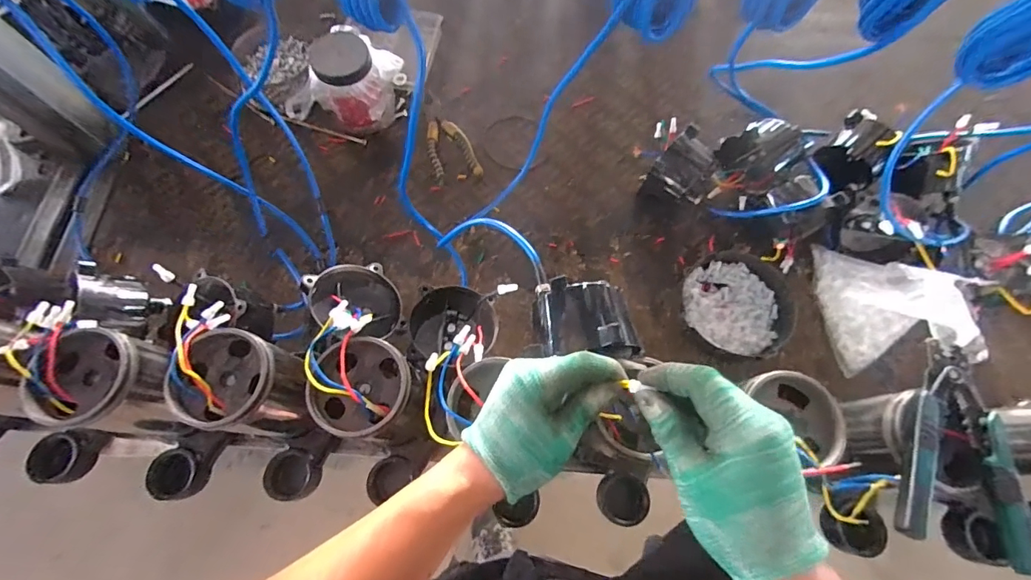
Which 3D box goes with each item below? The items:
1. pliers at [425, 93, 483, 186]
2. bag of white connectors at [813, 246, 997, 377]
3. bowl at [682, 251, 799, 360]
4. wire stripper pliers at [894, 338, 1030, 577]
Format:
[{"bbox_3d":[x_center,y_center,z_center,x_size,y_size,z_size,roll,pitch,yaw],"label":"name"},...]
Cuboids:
[{"bbox_3d":[-0.111,-0.242,0.711,0.070,0.012,0.159,-19,73,-6],"label":"pliers"},{"bbox_3d":[0.462,0.009,0.563,0.087,0.117,0.175,-7,72,-2],"label":"bag of white connectors"},{"bbox_3d":[0.297,0.022,0.601,0.145,0.040,0.138,0,72,1],"label":"bowl"},{"bbox_3d":[0.379,0.130,0.376,0.093,0.028,0.175,22,72,7],"label":"wire stripper pliers"}]

